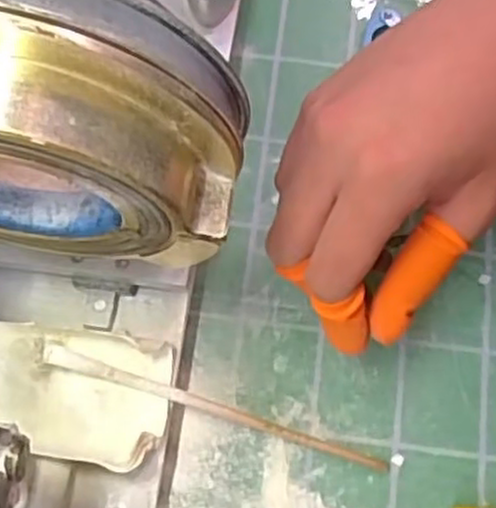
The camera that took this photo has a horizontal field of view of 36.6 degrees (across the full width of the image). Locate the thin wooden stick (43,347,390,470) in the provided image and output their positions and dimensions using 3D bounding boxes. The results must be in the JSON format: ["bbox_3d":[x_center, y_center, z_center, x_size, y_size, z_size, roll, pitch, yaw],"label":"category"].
[{"bbox_3d":[-0.012,0.069,0.327,0.157,0.012,0.008,20,73,-9],"label":"thin wooden stick"}]

